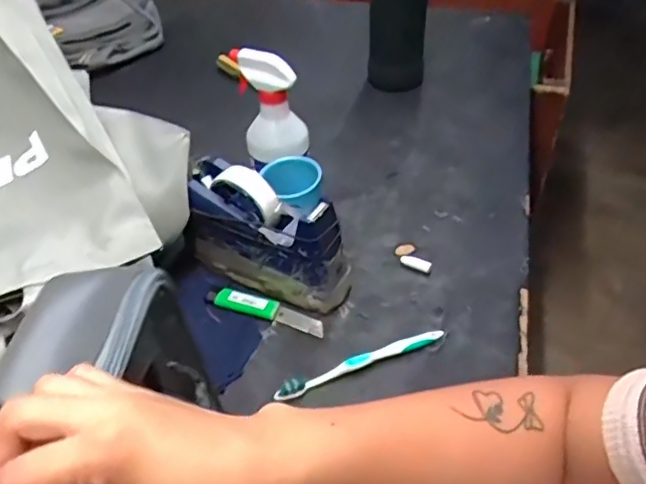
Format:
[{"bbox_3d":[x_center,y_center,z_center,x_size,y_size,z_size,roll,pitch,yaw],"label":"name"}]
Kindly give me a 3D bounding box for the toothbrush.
[{"bbox_3d":[0.039,0.119,0.560,0.177,0.014,0.014,-16,45,-15],"label":"toothbrush"}]

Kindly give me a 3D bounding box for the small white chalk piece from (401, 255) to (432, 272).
[{"bbox_3d":[0.107,0.023,0.655,0.036,0.013,0.011,24,49,25],"label":"small white chalk piece"}]

